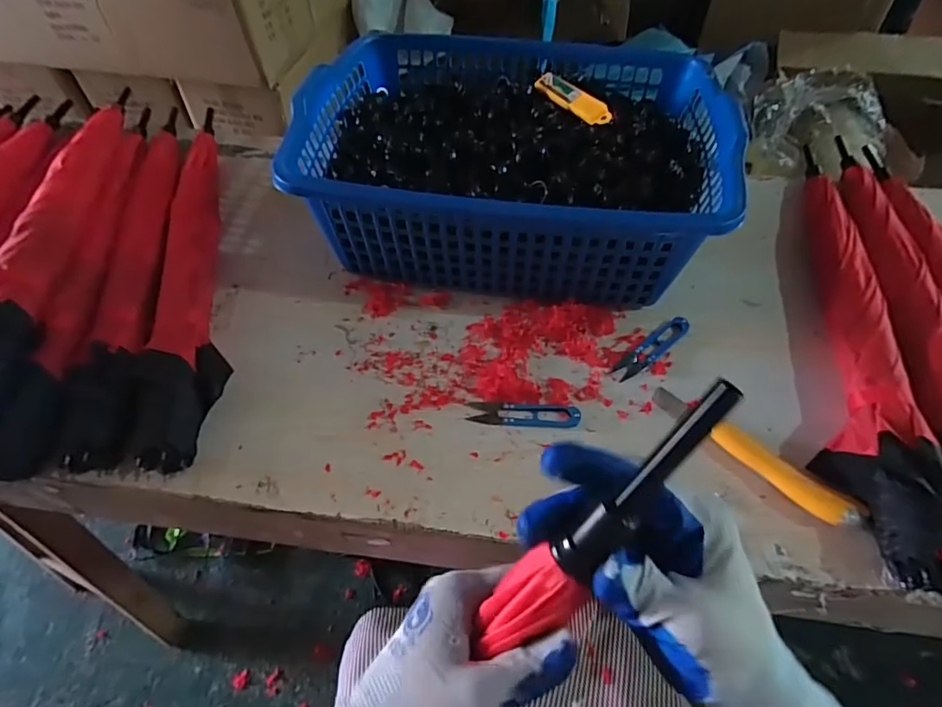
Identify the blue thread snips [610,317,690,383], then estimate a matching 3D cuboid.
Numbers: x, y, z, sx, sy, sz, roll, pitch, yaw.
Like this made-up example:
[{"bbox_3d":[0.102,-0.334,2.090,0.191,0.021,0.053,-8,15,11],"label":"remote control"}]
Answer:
[{"bbox_3d":[0.205,-0.006,0.592,0.113,0.013,0.027,-34,58,-22],"label":"blue thread snips"}]

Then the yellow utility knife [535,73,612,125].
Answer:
[{"bbox_3d":[0.119,-0.301,0.613,0.031,0.014,0.127,-23,54,-15],"label":"yellow utility knife"}]

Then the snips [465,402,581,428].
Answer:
[{"bbox_3d":[0.055,0.062,0.540,0.113,0.011,0.026,2,52,4],"label":"snips"}]

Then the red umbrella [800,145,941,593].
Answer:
[{"bbox_3d":[0.432,-0.045,0.590,0.079,0.058,0.599,13,53,12],"label":"red umbrella"}]

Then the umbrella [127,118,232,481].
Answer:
[{"bbox_3d":[-0.341,-0.118,0.650,0.072,0.070,0.559,-12,52,-6],"label":"umbrella"}]

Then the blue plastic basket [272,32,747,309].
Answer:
[{"bbox_3d":[0.054,-0.241,0.668,0.468,0.181,0.352,5,52,7],"label":"blue plastic basket"}]

